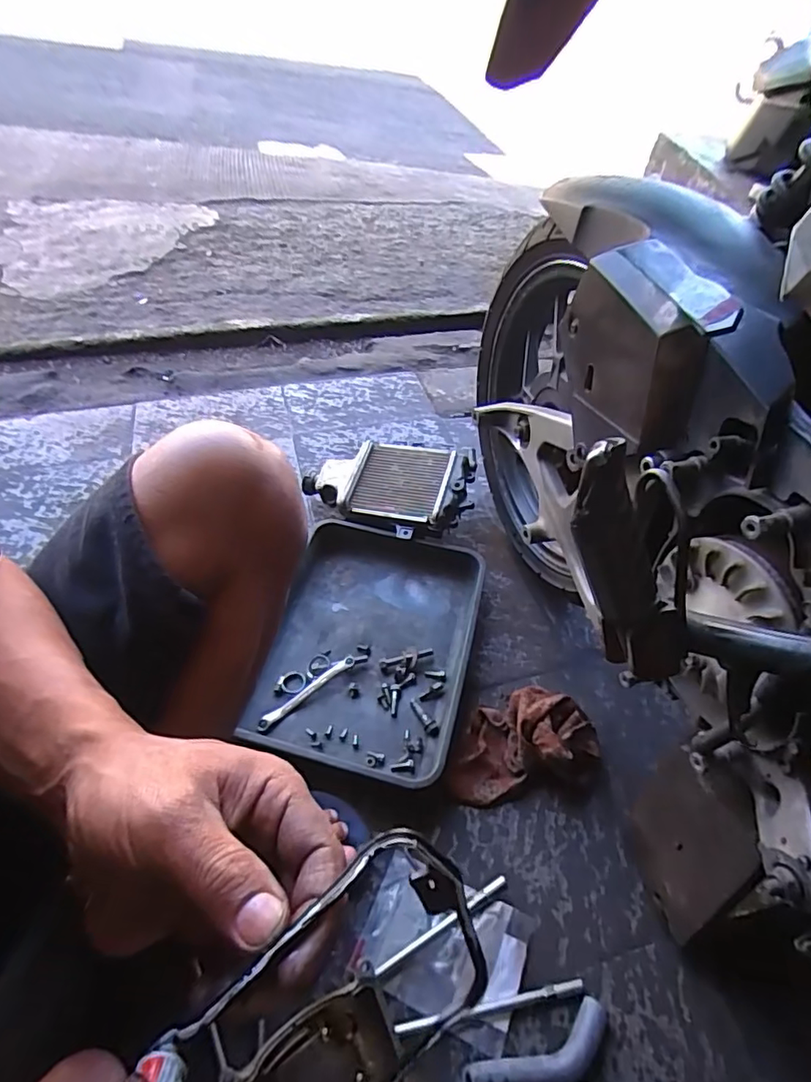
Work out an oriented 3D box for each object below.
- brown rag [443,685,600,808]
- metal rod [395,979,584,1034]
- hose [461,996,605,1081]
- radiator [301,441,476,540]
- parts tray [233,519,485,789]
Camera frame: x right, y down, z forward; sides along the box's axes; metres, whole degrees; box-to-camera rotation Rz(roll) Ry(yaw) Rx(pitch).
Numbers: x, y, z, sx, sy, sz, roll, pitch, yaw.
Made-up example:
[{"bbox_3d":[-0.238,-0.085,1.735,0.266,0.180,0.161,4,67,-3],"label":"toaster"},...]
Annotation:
[{"bbox_3d":[0.134,0.233,0.645,0.179,0.059,0.115,-10,49,-13],"label":"brown rag"},{"bbox_3d":[0.079,0.426,0.497,0.177,0.011,0.010,-6,49,-9],"label":"metal rod"},{"bbox_3d":[0.116,0.450,0.468,0.135,0.019,0.041,-15,51,-17],"label":"hose"},{"bbox_3d":[-0.016,-0.091,0.882,0.253,0.060,0.163,23,68,22],"label":"radiator"},{"bbox_3d":[-0.053,0.131,0.734,0.271,0.040,0.347,13,48,7],"label":"parts tray"}]

